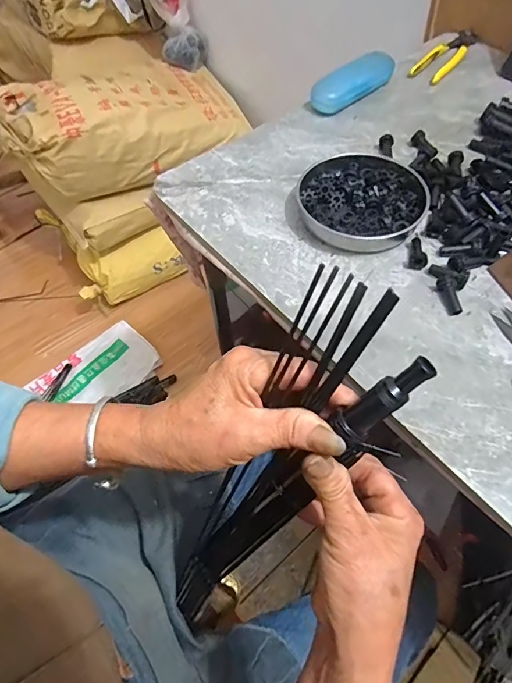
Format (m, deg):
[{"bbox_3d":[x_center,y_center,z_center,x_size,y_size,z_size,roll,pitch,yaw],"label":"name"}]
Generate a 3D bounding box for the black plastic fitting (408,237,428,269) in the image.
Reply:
[{"bbox_3d":[0.169,-0.092,0.442,0.017,0.011,0.038,11,59,9],"label":"black plastic fitting"}]

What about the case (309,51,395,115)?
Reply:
[{"bbox_3d":[0.139,-0.371,0.605,0.148,0.037,0.045,-37,63,-19],"label":"case"}]

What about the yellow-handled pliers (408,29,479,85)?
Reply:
[{"bbox_3d":[0.291,-0.441,0.657,0.047,0.013,0.155,32,64,21],"label":"yellow-handled pliers"}]

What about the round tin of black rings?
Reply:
[{"bbox_3d":[0.120,-0.162,0.478,0.146,0.020,0.132,-32,61,-17],"label":"round tin of black rings"}]

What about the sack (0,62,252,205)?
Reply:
[{"bbox_3d":[-0.349,-0.600,1.144,0.627,0.207,0.310,-28,61,-15],"label":"sack"}]

